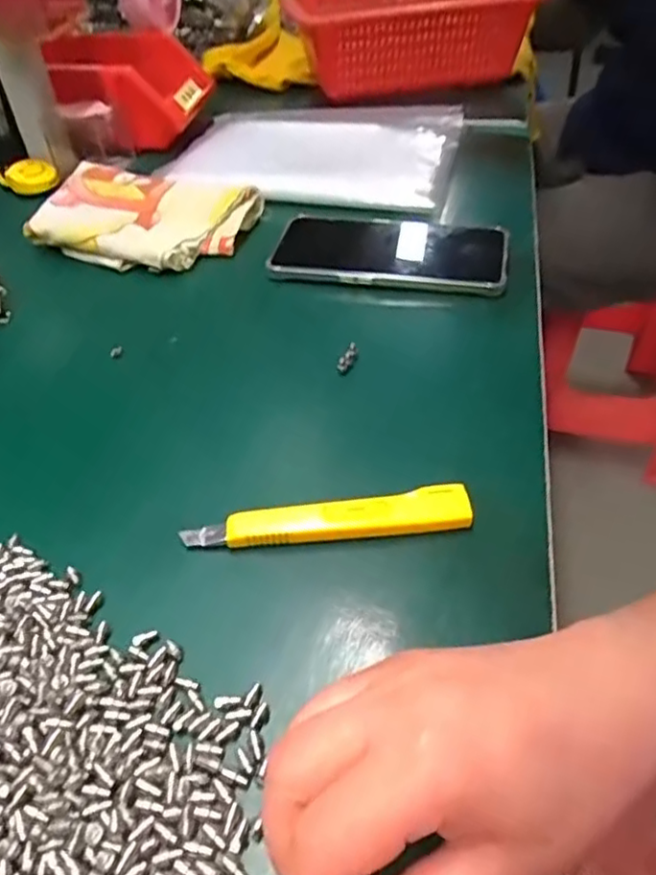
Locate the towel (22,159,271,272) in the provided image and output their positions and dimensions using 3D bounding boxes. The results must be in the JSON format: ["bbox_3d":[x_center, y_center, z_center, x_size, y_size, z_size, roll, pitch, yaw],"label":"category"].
[{"bbox_3d":[-0.147,-0.178,0.500,0.158,0.025,0.102,13,48,16],"label":"towel"}]

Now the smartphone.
[{"bbox_3d":[0.044,-0.138,0.460,0.165,0.010,0.085,7,47,10],"label":"smartphone"}]

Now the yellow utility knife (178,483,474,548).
[{"bbox_3d":[0.000,0.040,0.292,0.132,0.011,0.020,-7,46,-3],"label":"yellow utility knife"}]

